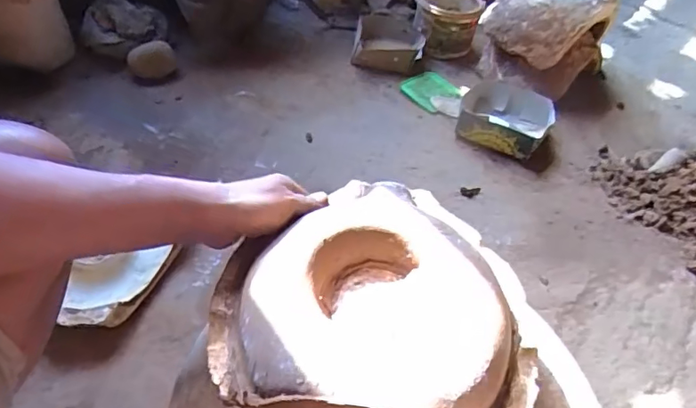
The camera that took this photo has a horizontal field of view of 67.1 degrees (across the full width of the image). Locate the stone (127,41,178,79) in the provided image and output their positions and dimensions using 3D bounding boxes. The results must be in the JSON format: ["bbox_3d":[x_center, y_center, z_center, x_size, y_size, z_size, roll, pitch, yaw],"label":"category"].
[{"bbox_3d":[-0.473,-0.342,1.263,0.112,0.081,0.050,-6,49,-14],"label":"stone"}]

